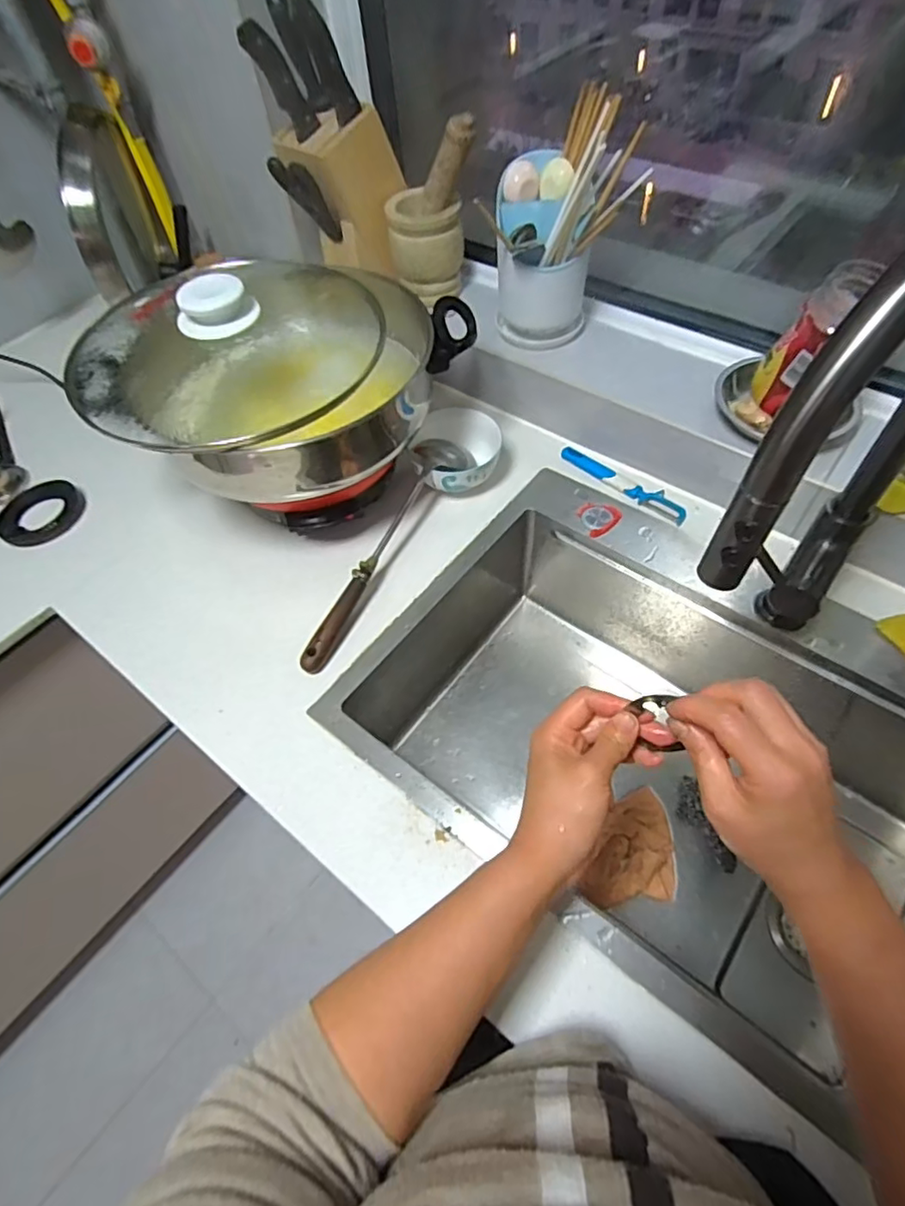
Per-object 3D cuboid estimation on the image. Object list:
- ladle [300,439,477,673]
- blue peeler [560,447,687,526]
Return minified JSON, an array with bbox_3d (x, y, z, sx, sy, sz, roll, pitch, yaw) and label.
[{"bbox_3d":[-0.067,-0.065,0.706,0.078,0.066,0.345,17,59,16],"label":"ladle"},{"bbox_3d":[0.225,-0.159,0.773,0.036,0.014,0.193,-37,60,-19],"label":"blue peeler"}]

